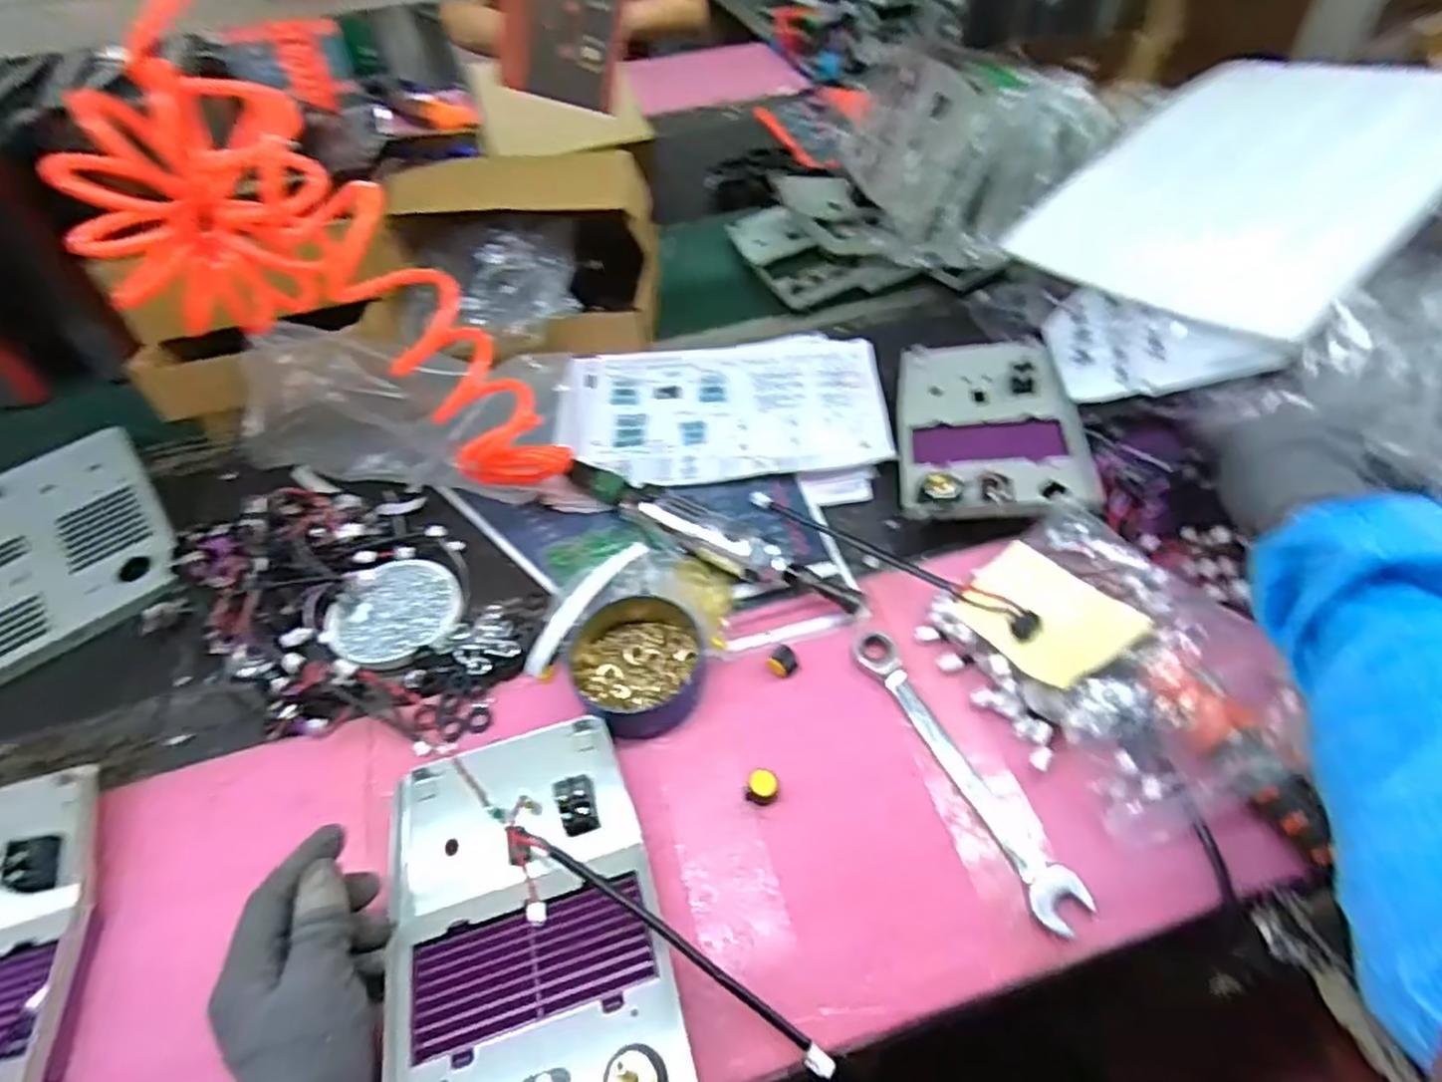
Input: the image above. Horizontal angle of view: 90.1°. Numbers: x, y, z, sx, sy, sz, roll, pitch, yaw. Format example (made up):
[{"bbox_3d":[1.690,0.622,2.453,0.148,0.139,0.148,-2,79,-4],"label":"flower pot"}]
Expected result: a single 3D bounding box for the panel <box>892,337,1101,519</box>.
[{"bbox_3d":[0.238,-0.103,0.651,0.147,0.041,0.226,4,49,8],"label":"panel"}]

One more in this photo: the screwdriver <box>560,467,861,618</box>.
[{"bbox_3d":[-0.017,-0.006,0.590,0.281,0.036,0.033,27,56,25],"label":"screwdriver"}]

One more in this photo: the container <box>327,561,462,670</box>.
[{"bbox_3d":[-0.256,0.058,0.570,0.098,0.015,0.088,-35,55,-24],"label":"container"}]

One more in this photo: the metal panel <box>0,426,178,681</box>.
[{"bbox_3d":[-0.605,0.005,0.644,0.181,0.015,0.275,-35,55,-24],"label":"metal panel"}]

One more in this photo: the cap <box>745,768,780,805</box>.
[{"bbox_3d":[0.027,0.156,0.457,0.019,0.012,0.018,-2,49,3],"label":"cap"}]

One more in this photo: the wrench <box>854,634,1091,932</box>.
[{"bbox_3d":[0.156,0.144,0.470,0.033,0.007,0.213,-22,51,-14],"label":"wrench"}]

